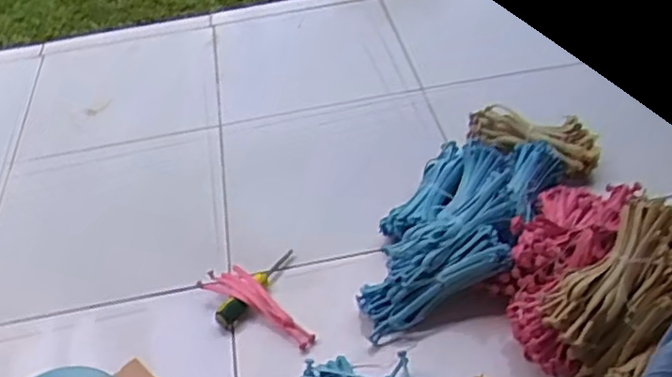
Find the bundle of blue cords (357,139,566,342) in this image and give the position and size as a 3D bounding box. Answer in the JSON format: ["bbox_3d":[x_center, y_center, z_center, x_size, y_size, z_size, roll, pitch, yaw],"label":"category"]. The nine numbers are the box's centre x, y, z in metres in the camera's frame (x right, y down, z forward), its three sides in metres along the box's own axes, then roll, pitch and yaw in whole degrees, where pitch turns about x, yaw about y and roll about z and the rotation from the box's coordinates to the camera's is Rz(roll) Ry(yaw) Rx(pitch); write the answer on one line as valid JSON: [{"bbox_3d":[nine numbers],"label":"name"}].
[{"bbox_3d":[0.173,0.043,0.988,0.194,0.091,0.380,17,48,25],"label":"bundle of blue cords"}]

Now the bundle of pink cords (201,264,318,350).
[{"bbox_3d":[-0.109,0.164,0.997,0.198,0.027,0.063,22,50,29],"label":"bundle of pink cords"}]

